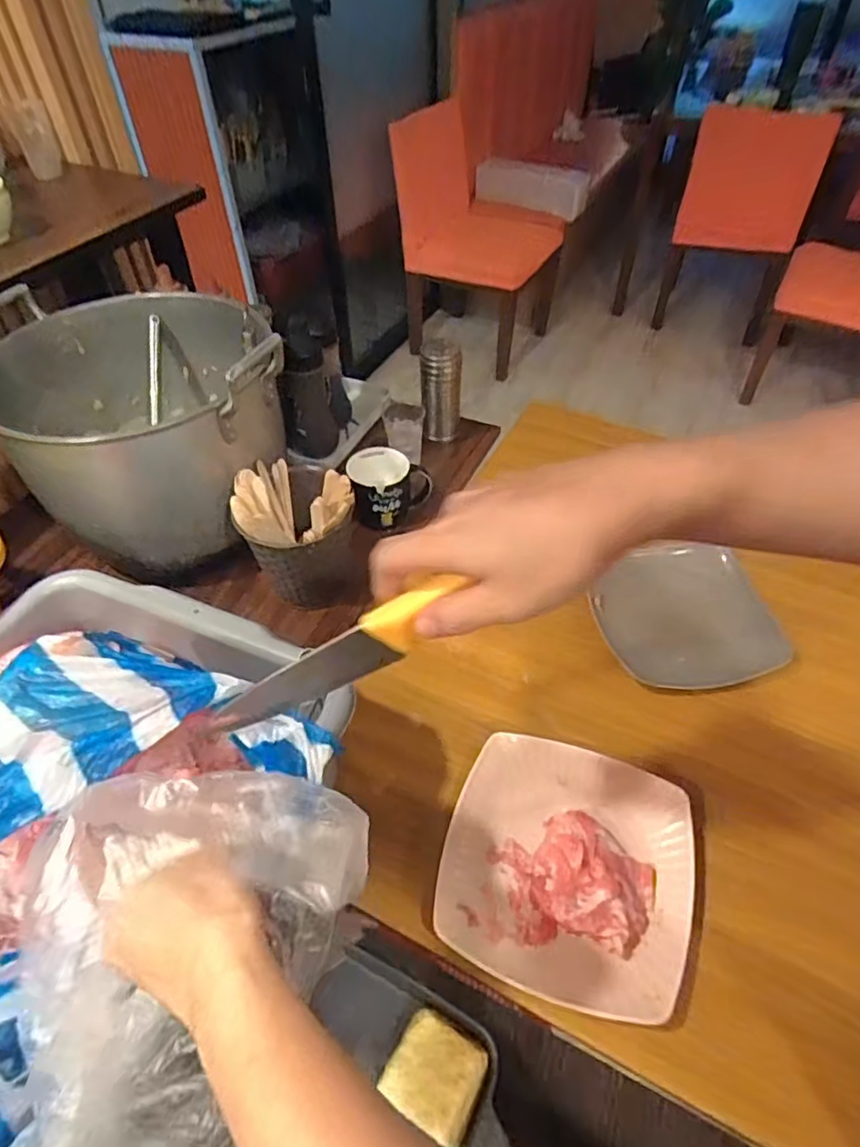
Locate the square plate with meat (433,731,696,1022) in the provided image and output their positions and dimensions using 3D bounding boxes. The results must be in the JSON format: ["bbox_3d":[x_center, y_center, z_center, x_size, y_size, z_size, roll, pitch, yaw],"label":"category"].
[{"bbox_3d":[0.123,0.254,0.554,0.208,0.035,0.211,11,50,11],"label":"square plate with meat"}]

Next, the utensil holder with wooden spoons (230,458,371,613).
[{"bbox_3d":[-0.153,-0.039,0.773,0.143,0.180,0.123,-12,49,-9],"label":"utensil holder with wooden spoons"}]

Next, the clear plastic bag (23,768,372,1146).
[{"bbox_3d":[-0.126,0.210,0.337,0.149,0.160,0.195,16,51,15],"label":"clear plastic bag"}]

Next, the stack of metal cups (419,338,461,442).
[{"bbox_3d":[0.018,-0.286,0.980,0.062,0.149,0.052,-1,48,1],"label":"stack of metal cups"}]

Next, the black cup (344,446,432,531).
[{"bbox_3d":[-0.055,-0.116,0.871,0.114,0.093,0.083,-4,49,-3],"label":"black cup"}]

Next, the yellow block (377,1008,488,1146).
[{"bbox_3d":[0.006,0.368,0.460,0.064,0.028,0.058,24,53,21],"label":"yellow block"}]

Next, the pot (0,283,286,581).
[{"bbox_3d":[-0.361,-0.199,0.778,0.316,0.227,0.342,-1,48,1],"label":"pot"}]

